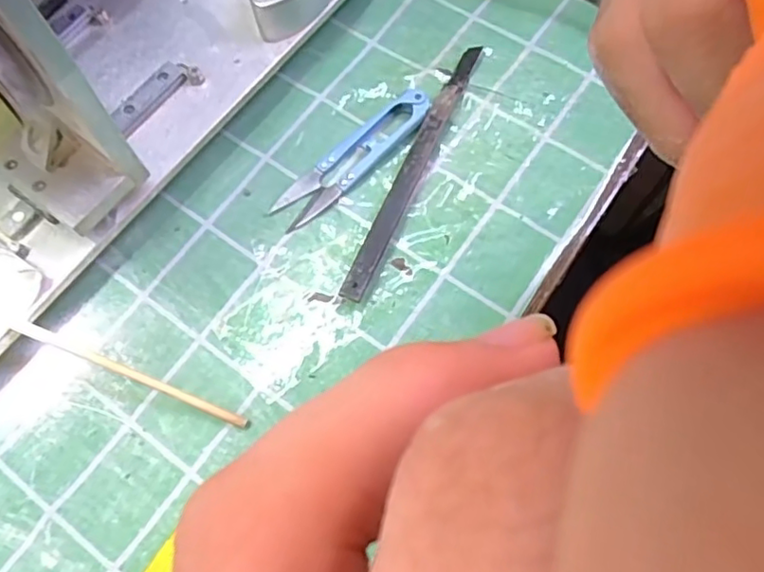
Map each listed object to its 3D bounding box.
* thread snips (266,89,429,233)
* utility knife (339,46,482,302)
[{"bbox_3d":[-0.015,-0.069,0.321,0.100,0.010,0.025,-43,73,-14],"label":"thread snips"},{"bbox_3d":[0.018,-0.064,0.319,0.011,0.009,0.163,22,70,11],"label":"utility knife"}]

